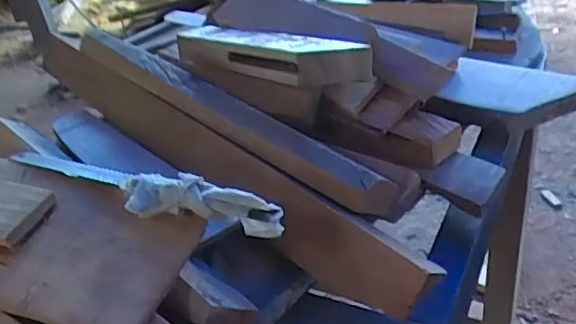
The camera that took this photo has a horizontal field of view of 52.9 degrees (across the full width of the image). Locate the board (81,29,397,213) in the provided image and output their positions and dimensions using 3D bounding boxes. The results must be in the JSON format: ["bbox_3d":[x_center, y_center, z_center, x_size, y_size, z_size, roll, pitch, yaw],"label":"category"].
[{"bbox_3d":[-0.085,-0.061,0.591,0.453,0.021,0.044,29,59,37],"label":"board"}]

